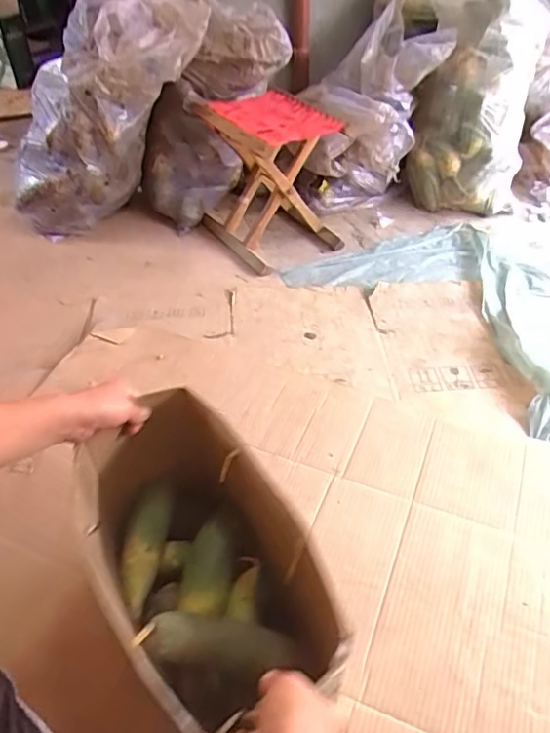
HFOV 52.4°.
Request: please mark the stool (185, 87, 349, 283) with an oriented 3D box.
[{"bbox_3d":[-0.016,-0.489,1.420,0.284,0.299,0.375,-17,45,-18],"label":"stool"}]

